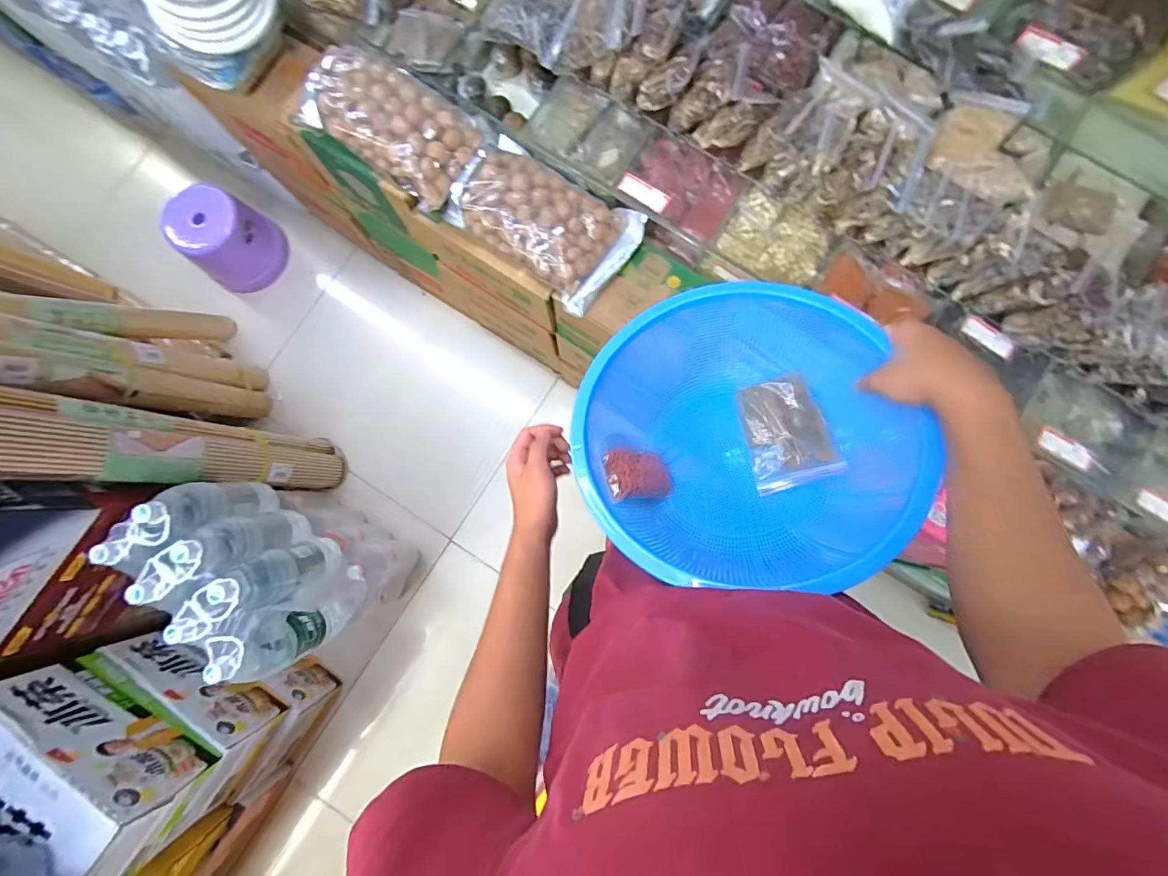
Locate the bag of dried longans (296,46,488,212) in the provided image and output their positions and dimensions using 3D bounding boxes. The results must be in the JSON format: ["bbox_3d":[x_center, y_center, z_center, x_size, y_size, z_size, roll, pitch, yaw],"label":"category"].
[{"bbox_3d":[-0.345,-0.576,0.890,0.302,0.074,0.190,35,84,4],"label":"bag of dried longans"}]

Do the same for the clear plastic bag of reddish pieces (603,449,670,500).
[{"bbox_3d":[0.064,0.043,0.584,0.099,0.025,0.061,1,75,-33],"label":"clear plastic bag of reddish pieces"}]

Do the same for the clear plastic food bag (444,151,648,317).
[{"bbox_3d":[-0.074,-0.394,0.909,0.331,0.061,0.202,32,84,4],"label":"clear plastic food bag"}]

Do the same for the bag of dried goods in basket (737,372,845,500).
[{"bbox_3d":[0.240,-0.009,0.593,0.096,0.020,0.133,-20,68,11],"label":"bag of dried goods in basket"}]

